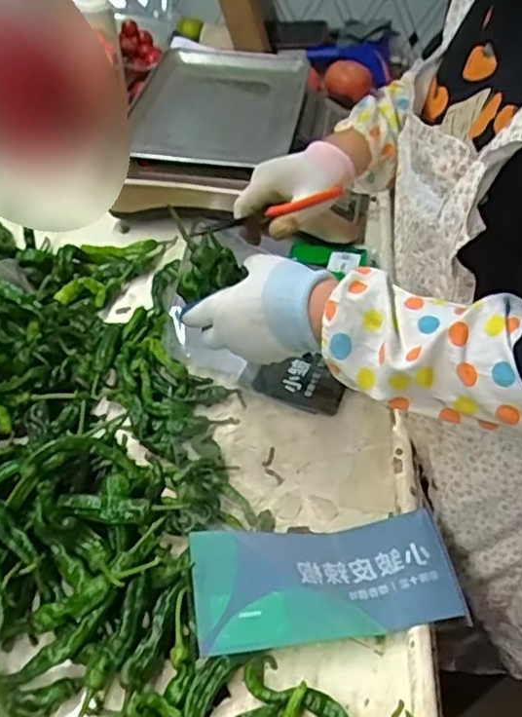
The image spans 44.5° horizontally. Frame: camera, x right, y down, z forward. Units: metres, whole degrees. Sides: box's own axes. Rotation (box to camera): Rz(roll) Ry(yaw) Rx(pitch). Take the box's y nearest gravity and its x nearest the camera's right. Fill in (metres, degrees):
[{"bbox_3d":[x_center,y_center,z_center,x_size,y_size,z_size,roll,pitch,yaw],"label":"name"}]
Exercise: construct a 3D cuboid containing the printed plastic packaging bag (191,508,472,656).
[{"bbox_3d":[0.058,0.194,0.561,0.228,0.042,0.103,-6,47,-8],"label":"printed plastic packaging bag"}]

